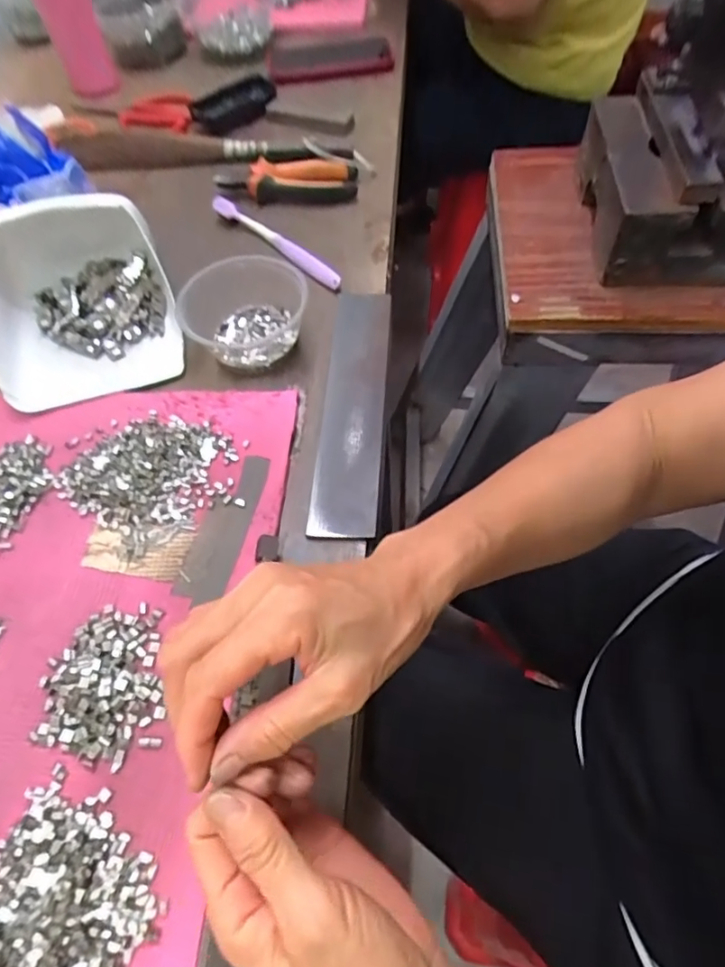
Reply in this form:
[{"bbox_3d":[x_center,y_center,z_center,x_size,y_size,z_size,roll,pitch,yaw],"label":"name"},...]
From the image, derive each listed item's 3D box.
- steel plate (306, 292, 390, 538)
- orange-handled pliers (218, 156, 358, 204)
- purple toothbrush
[{"bbox_3d":[-0.007,-0.070,0.465,0.052,0.011,0.246,-2,59,13],"label":"steel plate"},{"bbox_3d":[-0.083,-0.330,0.615,0.150,0.023,0.043,-3,58,3],"label":"orange-handled pliers"},{"bbox_3d":[-0.086,-0.245,0.569,0.180,0.013,0.018,37,68,24],"label":"purple toothbrush"}]

